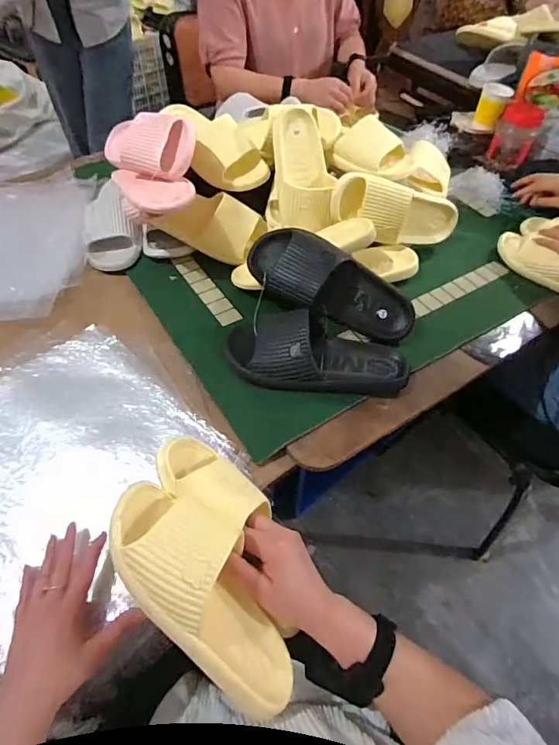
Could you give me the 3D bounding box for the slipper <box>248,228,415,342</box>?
[{"bbox_3d":[0.086,-0.134,0.690,0.284,0.110,0.088,27,17,-5],"label":"slipper"}]

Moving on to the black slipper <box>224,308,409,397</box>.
[{"bbox_3d":[0.058,-0.032,0.655,0.273,0.071,0.120,2,54,1],"label":"black slipper"}]

